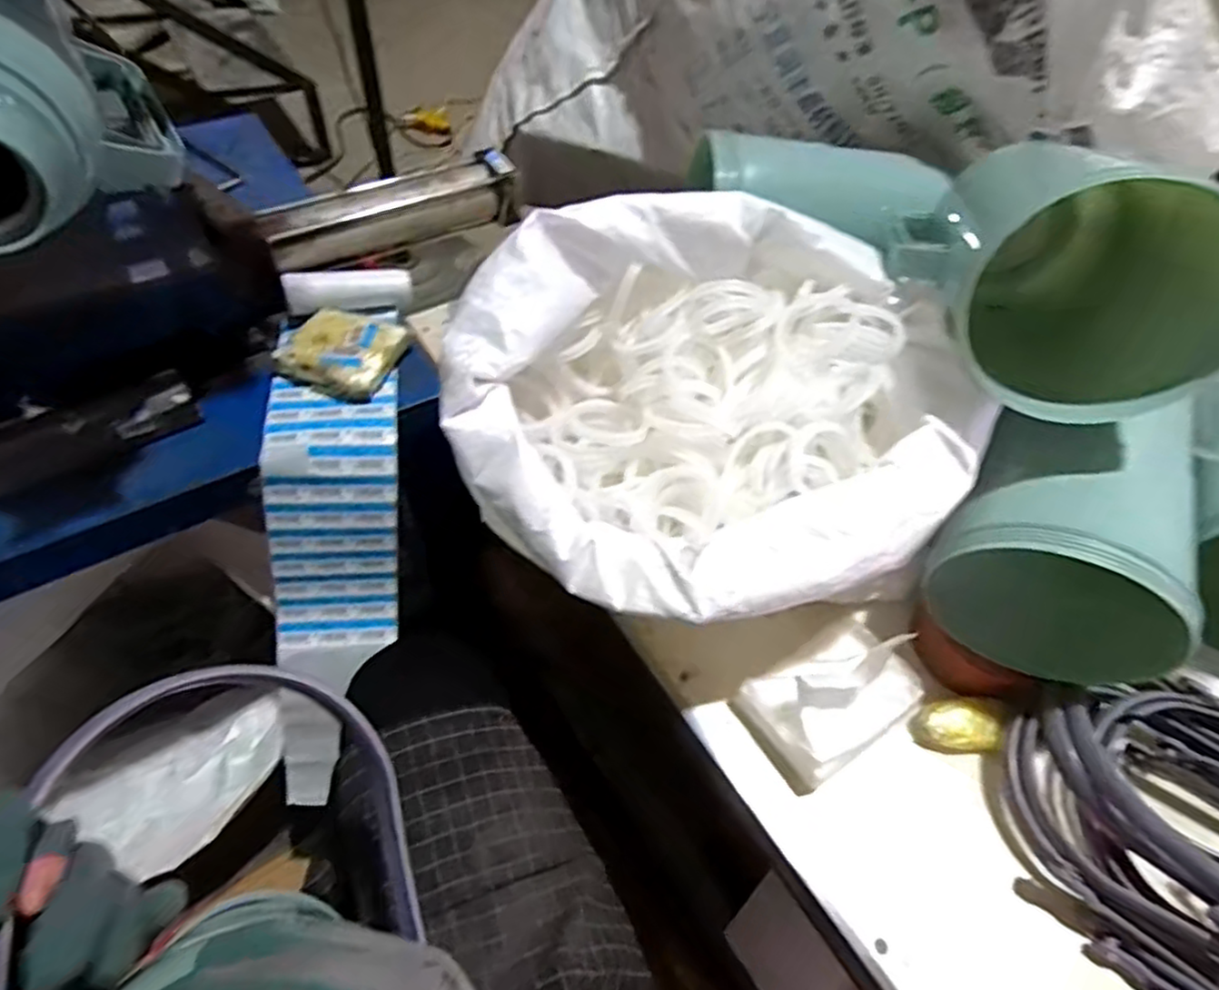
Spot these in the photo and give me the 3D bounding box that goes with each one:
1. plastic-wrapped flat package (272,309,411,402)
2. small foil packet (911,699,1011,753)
[{"bbox_3d":[-0.244,-0.134,0.651,0.093,0.030,0.089,24,55,12],"label":"plastic-wrapped flat package"},{"bbox_3d":[0.276,0.184,0.556,0.066,0.023,0.041,-4,54,-8],"label":"small foil packet"}]

